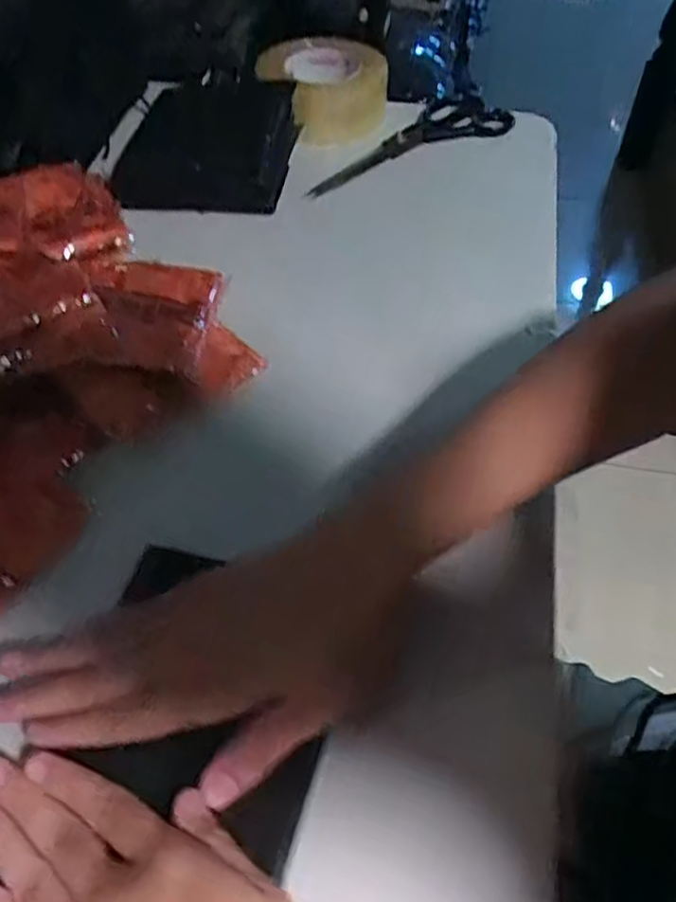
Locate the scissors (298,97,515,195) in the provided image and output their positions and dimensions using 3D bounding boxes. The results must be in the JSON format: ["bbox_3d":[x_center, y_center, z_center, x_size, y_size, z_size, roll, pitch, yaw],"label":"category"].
[{"bbox_3d":[0.067,-0.300,0.693,0.221,0.021,0.073,-31,53,-18],"label":"scissors"}]

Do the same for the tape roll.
[{"bbox_3d":[-0.012,-0.364,0.717,0.103,0.067,0.122,-15,51,-13],"label":"tape roll"}]

